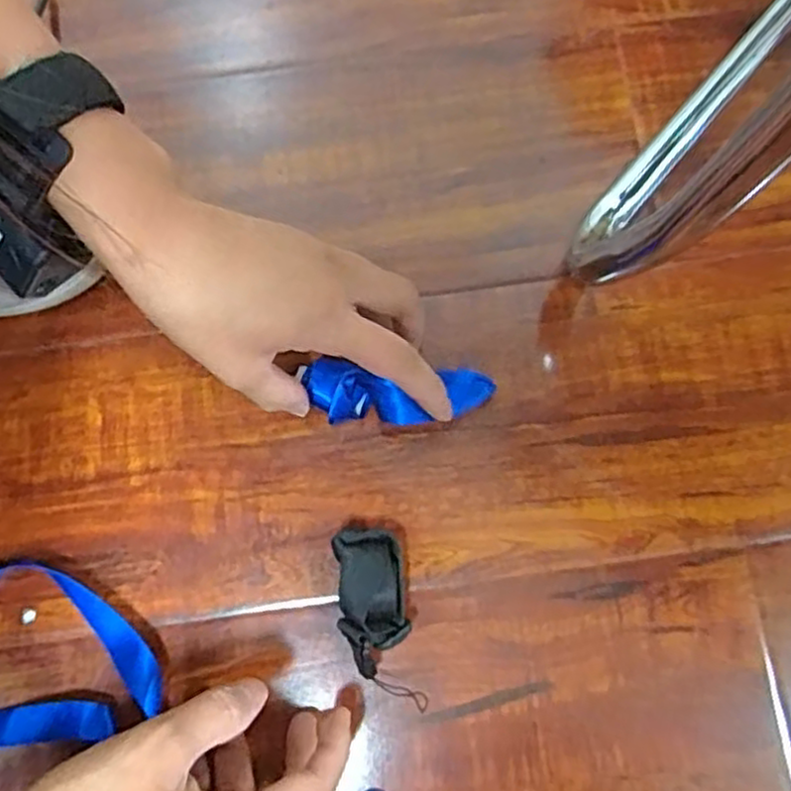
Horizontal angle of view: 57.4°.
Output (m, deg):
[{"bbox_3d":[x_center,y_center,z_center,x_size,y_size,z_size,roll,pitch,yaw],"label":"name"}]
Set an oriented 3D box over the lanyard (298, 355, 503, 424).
[{"bbox_3d":[0.001,-0.001,0.349,0.091,0.030,0.032,2,77,3],"label":"lanyard"}]

